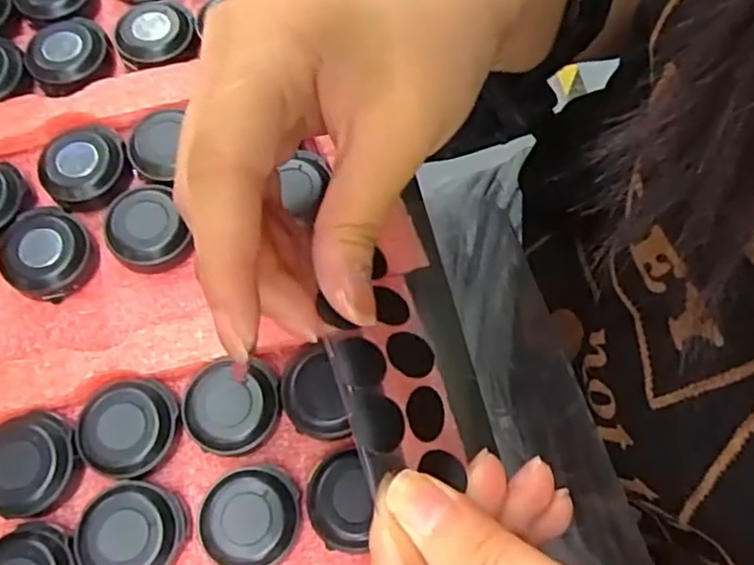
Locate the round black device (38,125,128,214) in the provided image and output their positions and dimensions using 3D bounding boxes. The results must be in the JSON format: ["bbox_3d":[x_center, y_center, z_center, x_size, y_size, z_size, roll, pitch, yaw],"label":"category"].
[{"bbox_3d":[-0.102,-0.041,0.233,0.029,0.013,0.027,0,70,-1],"label":"round black device"}]

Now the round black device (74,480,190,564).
[{"bbox_3d":[-0.071,0.073,0.193,0.029,0.013,0.028,0,70,-1],"label":"round black device"}]

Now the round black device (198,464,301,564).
[{"bbox_3d":[-0.037,0.069,0.195,0.029,0.012,0.028,0,70,-1],"label":"round black device"}]

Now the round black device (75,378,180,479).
[{"bbox_3d":[-0.075,0.045,0.203,0.029,0.012,0.029,0,70,-1],"label":"round black device"}]

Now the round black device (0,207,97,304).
[{"bbox_3d":[-0.110,-0.009,0.222,0.027,0.013,0.029,0,70,-1],"label":"round black device"}]

